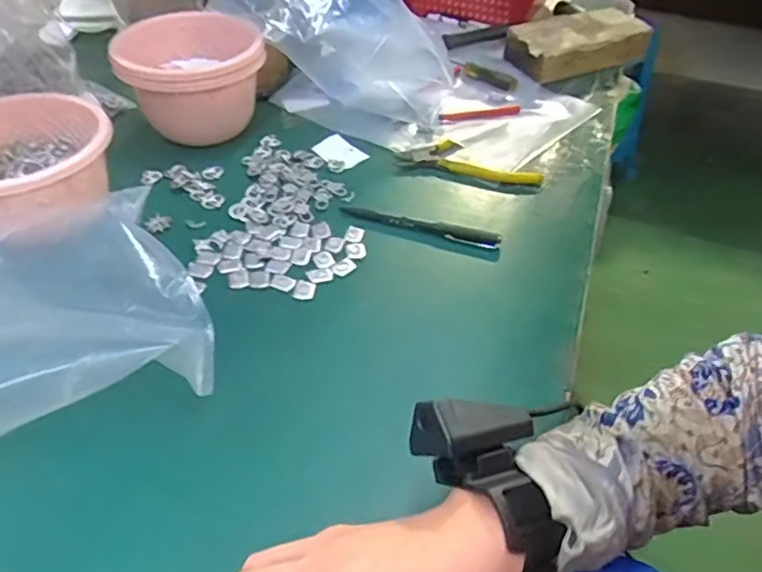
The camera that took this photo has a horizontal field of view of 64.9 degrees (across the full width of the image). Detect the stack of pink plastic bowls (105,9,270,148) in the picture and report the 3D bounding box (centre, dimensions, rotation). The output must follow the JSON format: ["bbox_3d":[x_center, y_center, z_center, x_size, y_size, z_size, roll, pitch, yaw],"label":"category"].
[{"bbox_3d":[-0.190,-0.213,0.636,0.131,0.104,0.143,5,44,3],"label":"stack of pink plastic bowls"}]

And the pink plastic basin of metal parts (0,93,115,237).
[{"bbox_3d":[-0.306,-0.092,0.515,0.135,0.084,0.129,1,44,-1],"label":"pink plastic basin of metal parts"}]

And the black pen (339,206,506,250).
[{"bbox_3d":[0.036,-0.057,0.558,0.151,0.010,0.019,14,45,12],"label":"black pen"}]

